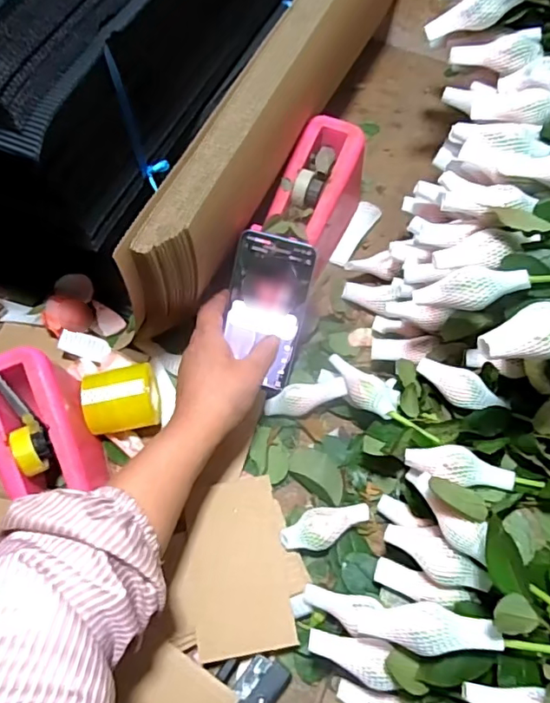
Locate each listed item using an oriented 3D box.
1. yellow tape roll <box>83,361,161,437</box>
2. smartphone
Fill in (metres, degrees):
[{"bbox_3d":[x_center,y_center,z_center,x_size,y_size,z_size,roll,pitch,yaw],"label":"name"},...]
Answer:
[{"bbox_3d":[-0.144,0.045,0.511,0.064,0.048,0.053,-13,64,-6],"label":"yellow tape roll"},{"bbox_3d":[-0.009,-0.038,0.523,0.073,0.012,0.141,15,106,10],"label":"smartphone"}]

